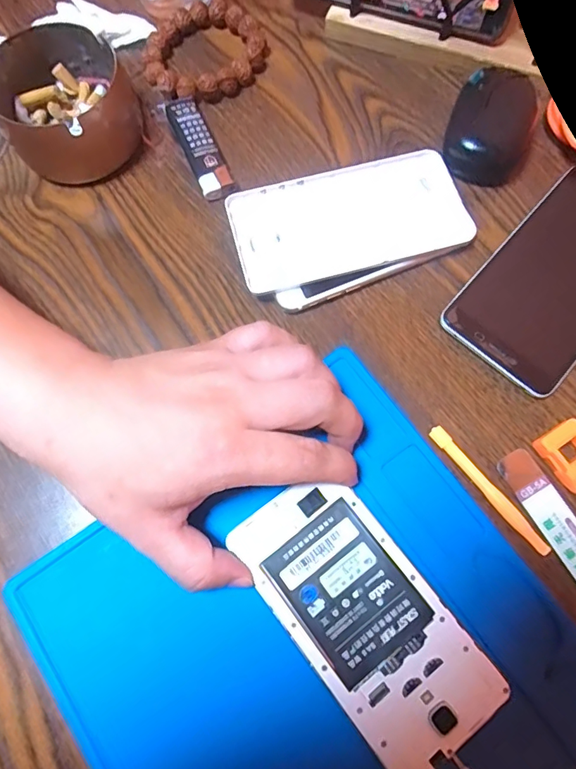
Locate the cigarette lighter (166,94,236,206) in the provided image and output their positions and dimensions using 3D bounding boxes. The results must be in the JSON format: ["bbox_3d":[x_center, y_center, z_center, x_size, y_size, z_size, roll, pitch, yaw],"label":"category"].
[{"bbox_3d":[-0.059,-0.160,0.323,0.023,0.012,0.084,-23,74,-5],"label":"cigarette lighter"}]

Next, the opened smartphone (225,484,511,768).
[{"bbox_3d":[0.037,0.114,0.238,0.069,0.006,0.140,-39,76,-10],"label":"opened smartphone"}]

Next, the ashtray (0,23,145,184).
[{"bbox_3d":[-0.145,-0.183,0.314,0.087,0.046,0.086,0,73,1],"label":"ashtray"}]

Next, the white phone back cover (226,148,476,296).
[{"bbox_3d":[0.039,-0.102,0.303,0.144,0.014,0.071,-15,74,-3],"label":"white phone back cover"}]

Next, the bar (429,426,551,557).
[{"bbox_3d":[0.109,0.057,0.258,0.009,0.007,0.084,-40,76,-10],"label":"bar"}]

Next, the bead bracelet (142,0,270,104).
[{"bbox_3d":[-0.061,-0.242,0.345,0.089,0.016,0.077,-22,74,-5],"label":"bead bracelet"}]

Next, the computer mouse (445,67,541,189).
[{"bbox_3d":[0.138,-0.175,0.319,0.053,0.027,0.084,19,75,7],"label":"computer mouse"}]

